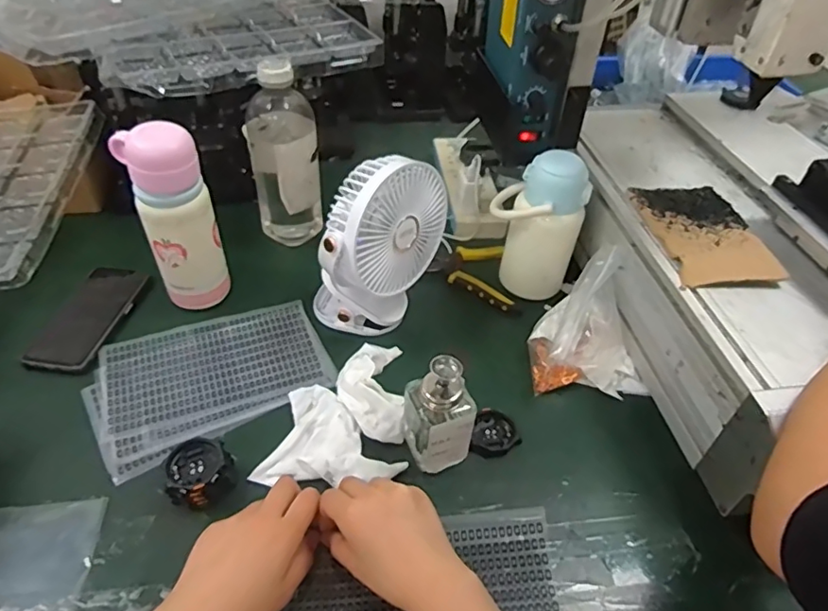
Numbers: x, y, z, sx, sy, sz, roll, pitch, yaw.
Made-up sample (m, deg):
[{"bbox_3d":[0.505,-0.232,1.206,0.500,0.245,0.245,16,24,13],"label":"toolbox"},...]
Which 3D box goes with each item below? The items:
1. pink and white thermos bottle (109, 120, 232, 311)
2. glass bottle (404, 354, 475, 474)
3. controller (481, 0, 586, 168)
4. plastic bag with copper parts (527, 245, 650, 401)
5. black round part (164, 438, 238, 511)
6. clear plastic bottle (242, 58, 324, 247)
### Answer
[{"bbox_3d":[-0.261,-0.094,0.610,0.076,0.211,0.060,-19,48,-24],"label":"pink and white thermos bottle"},{"bbox_3d":[0.022,0.097,0.506,0.052,0.120,0.054,-12,45,-16],"label":"glass bottle"},{"bbox_3d":[0.134,-0.314,0.649,0.076,0.228,0.176,-7,46,-10],"label":"controller"},{"bbox_3d":[0.193,0.020,0.608,0.116,0.113,0.115,1,43,-3],"label":"plastic bag with copper parts"},{"bbox_3d":[-0.191,0.150,0.496,0.055,0.037,0.053,2,43,-2],"label":"black round part"},{"bbox_3d":[-0.164,-0.181,0.699,0.085,0.234,0.072,-6,44,-11],"label":"clear plastic bottle"}]

